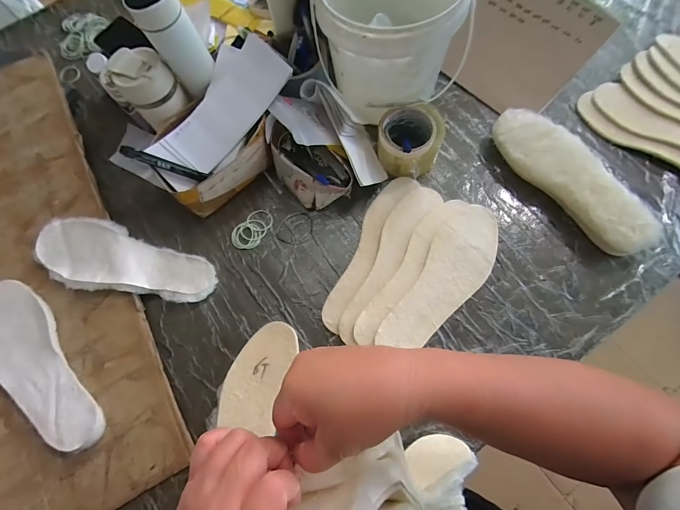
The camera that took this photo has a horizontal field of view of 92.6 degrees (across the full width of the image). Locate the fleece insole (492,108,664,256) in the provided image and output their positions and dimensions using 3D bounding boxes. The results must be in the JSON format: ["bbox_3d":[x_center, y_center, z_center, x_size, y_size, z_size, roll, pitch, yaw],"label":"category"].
[{"bbox_3d":[0.359,-0.122,0.515,0.098,0.068,0.283,-35,75,-7],"label":"fleece insole"}]

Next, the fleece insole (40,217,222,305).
[{"bbox_3d":[-0.346,0.015,0.520,0.289,0.038,0.110,16,74,8],"label":"fleece insole"}]

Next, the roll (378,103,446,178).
[{"bbox_3d":[0.112,-0.182,0.531,0.105,0.073,0.094,11,75,6],"label":"roll"}]

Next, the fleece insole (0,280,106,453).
[{"bbox_3d":[-0.439,0.161,0.469,0.096,0.020,0.280,-39,75,-8],"label":"fleece insole"}]

